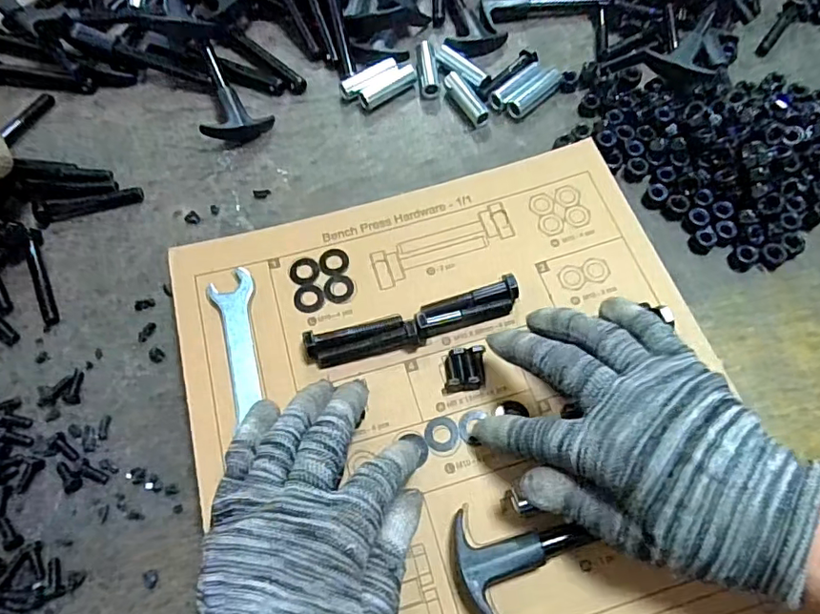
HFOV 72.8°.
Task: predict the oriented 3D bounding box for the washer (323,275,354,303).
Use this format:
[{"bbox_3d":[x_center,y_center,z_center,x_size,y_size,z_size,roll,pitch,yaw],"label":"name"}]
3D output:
[{"bbox_3d":[-0.046,-0.013,0.355,0.018,0.004,0.020,-9,64,-2],"label":"washer"}]

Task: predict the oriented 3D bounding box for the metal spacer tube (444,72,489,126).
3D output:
[{"bbox_3d":[0.044,-0.167,0.446,0.015,0.011,0.055,-26,66,-10],"label":"metal spacer tube"}]

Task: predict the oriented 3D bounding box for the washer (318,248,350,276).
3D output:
[{"bbox_3d":[-0.050,-0.030,0.364,0.020,0.004,0.021,-9,64,-2],"label":"washer"}]

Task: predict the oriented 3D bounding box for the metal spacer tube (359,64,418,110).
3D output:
[{"bbox_3d":[-0.017,-0.182,0.459,0.054,0.011,0.015,-37,68,-14],"label":"metal spacer tube"}]

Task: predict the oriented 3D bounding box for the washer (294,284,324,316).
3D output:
[{"bbox_3d":[-0.064,-0.005,0.352,0.018,0.004,0.022,-9,64,-2],"label":"washer"}]

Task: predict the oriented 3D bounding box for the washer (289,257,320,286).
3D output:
[{"bbox_3d":[-0.069,-0.024,0.362,0.021,0.004,0.019,28,68,14],"label":"washer"}]

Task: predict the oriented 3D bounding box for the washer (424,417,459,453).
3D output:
[{"bbox_3d":[0.018,0.071,0.313,0.018,0.004,0.020,-8,64,-2],"label":"washer"}]

